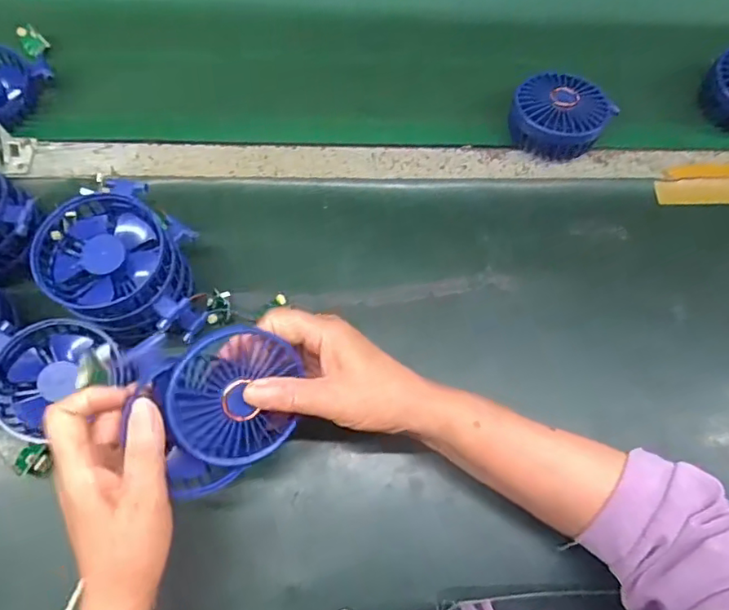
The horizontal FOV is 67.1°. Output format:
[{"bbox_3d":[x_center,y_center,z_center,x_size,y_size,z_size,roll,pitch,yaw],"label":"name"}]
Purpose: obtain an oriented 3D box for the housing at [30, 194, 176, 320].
[{"bbox_3d":[-0.191,-0.037,0.401,0.093,0.027,0.087,1,69,-2],"label":"housing"}]

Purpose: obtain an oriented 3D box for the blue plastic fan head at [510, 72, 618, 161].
[{"bbox_3d":[0.184,-0.181,0.527,0.085,0.048,0.078,1,69,-2],"label":"blue plastic fan head"}]

